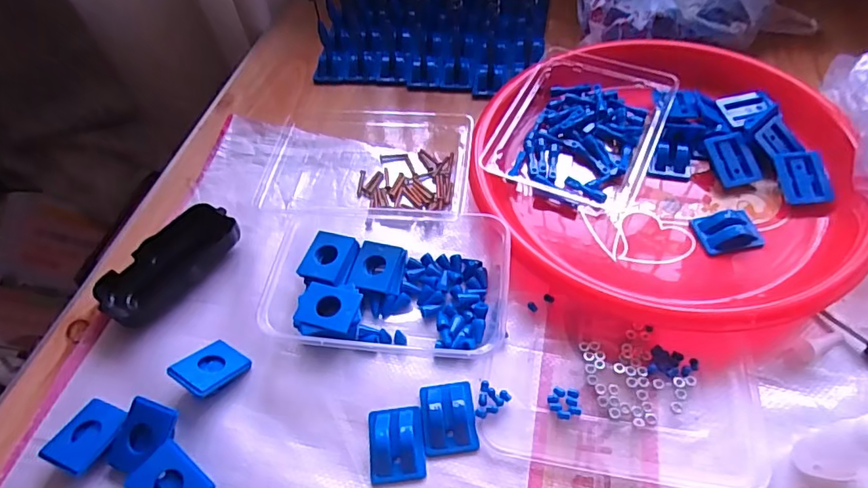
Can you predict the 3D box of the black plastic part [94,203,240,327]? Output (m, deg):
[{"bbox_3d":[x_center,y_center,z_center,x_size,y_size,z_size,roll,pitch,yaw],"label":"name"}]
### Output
[{"bbox_3d":[-0.209,0.015,0.414,0.053,0.024,0.108,27,60,24],"label":"black plastic part"}]

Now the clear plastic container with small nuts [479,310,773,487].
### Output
[{"bbox_3d":[0.117,0.093,0.336,0.163,0.008,0.104,6,53,10],"label":"clear plastic container with small nuts"}]

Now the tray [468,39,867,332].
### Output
[{"bbox_3d":[0.181,-0.063,0.426,0.286,0.038,0.299,15,56,17],"label":"tray"}]

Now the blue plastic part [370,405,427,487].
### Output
[{"bbox_3d":[-0.024,0.125,0.329,0.034,0.007,0.045,-8,52,0],"label":"blue plastic part"}]

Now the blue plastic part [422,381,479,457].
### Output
[{"bbox_3d":[0.010,0.110,0.335,0.033,0.010,0.043,-8,52,0],"label":"blue plastic part"}]

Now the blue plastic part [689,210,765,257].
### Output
[{"bbox_3d":[0.220,-0.011,0.392,0.042,0.019,0.031,-10,52,-2],"label":"blue plastic part"}]

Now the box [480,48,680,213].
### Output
[{"bbox_3d":[0.126,-0.101,0.458,0.131,0.039,0.171,20,57,20],"label":"box"}]

